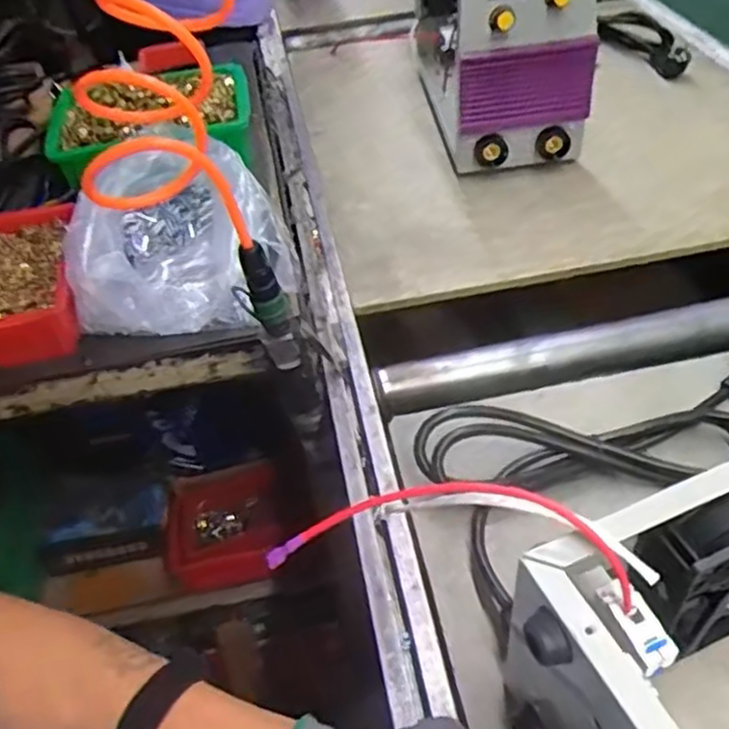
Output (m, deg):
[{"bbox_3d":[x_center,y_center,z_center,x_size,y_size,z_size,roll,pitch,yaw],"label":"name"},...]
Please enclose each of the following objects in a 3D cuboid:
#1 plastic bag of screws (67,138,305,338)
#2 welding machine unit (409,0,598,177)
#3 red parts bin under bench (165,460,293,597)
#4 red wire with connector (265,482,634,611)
[{"bbox_3d":[-0.190,-0.123,0.736,0.212,0.108,0.222,-15,45,-8],"label":"plastic bag of screws"},{"bbox_3d":[0.161,-0.438,0.917,0.158,0.236,0.367,-7,45,1],"label":"welding machine unit"},{"bbox_3d":[-0.180,0.218,0.960,0.163,0.079,0.137,-10,45,-3],"label":"red parts bin under bench"},{"bbox_3d":[0.041,0.085,0.366,0.189,0.067,0.013,5,24,11],"label":"red wire with connector"}]

